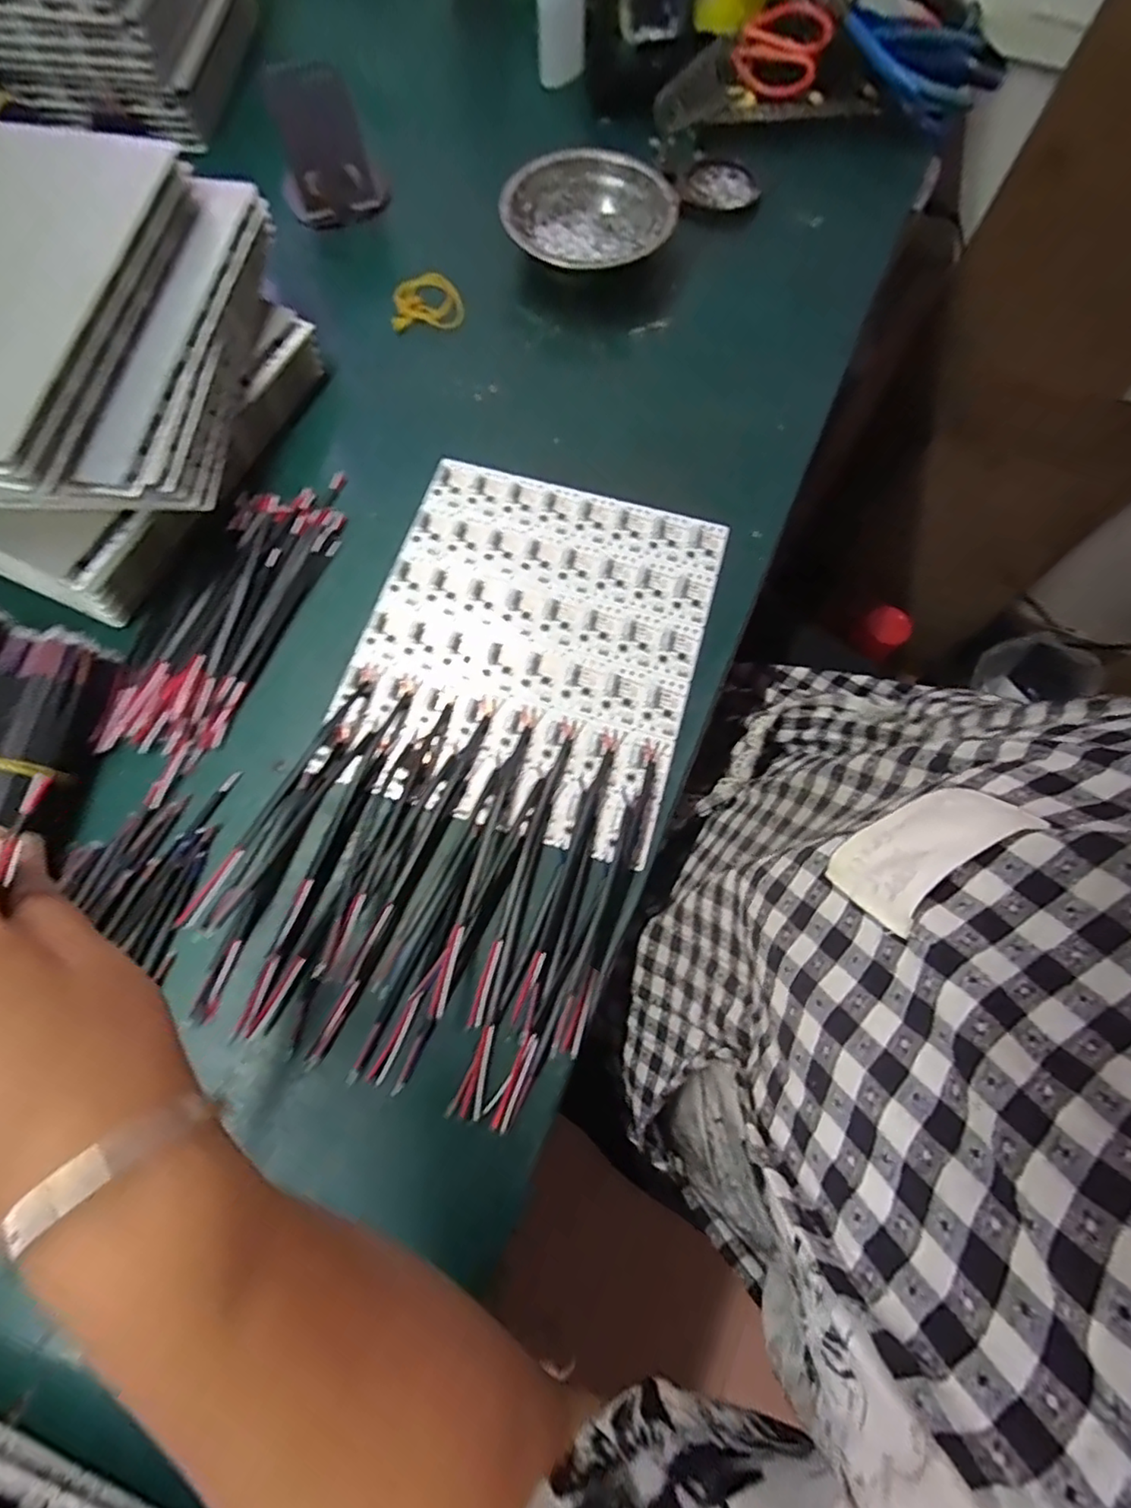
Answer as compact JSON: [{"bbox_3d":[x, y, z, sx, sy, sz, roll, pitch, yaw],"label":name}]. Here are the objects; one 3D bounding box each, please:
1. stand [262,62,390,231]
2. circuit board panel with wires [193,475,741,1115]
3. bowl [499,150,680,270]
[{"bbox_3d":[-0.184,-0.459,0.456,0.079,0.073,0.043,-16,73,-5],"label":"stand"},{"bbox_3d":[-0.042,-0.011,0.346,0.202,0.026,0.366,18,74,3],"label":"circuit board panel with wires"},{"bbox_3d":[0.017,-0.403,0.465,0.125,0.040,0.125,0,72,0],"label":"bowl"}]

